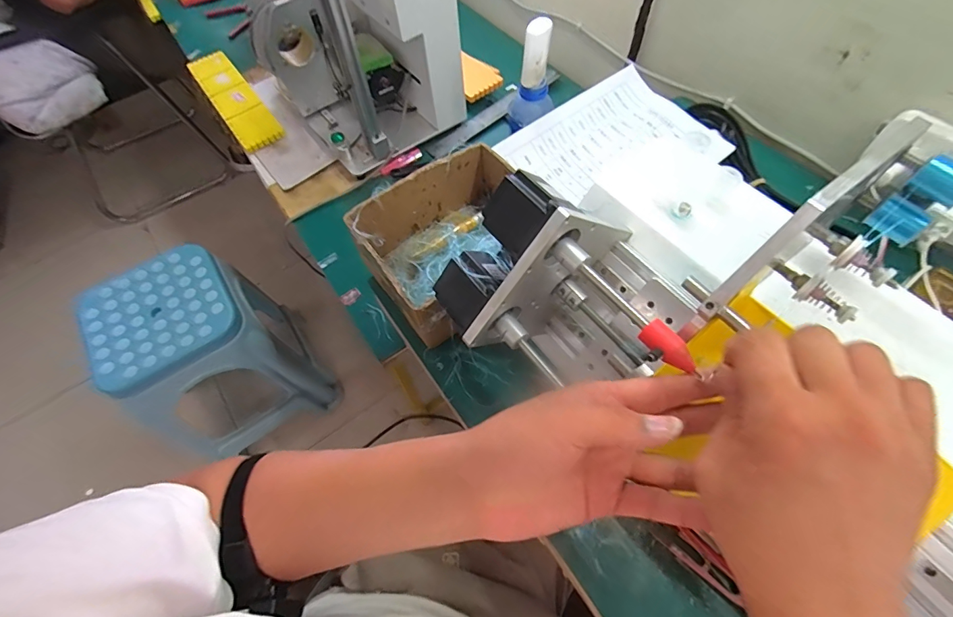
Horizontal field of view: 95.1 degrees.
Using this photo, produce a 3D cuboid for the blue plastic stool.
[{"bbox_3d":[-0.604,0.112,1.036,0.309,0.389,0.346,-38,66,-16],"label":"blue plastic stool"}]

